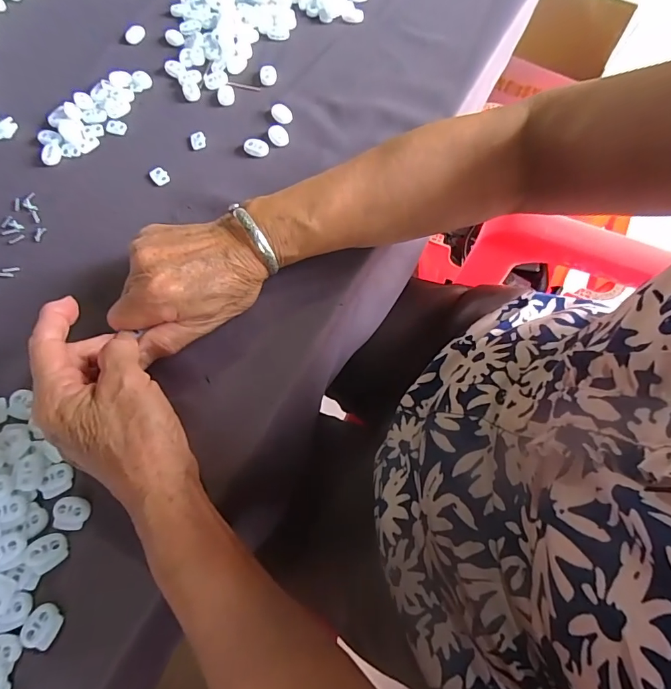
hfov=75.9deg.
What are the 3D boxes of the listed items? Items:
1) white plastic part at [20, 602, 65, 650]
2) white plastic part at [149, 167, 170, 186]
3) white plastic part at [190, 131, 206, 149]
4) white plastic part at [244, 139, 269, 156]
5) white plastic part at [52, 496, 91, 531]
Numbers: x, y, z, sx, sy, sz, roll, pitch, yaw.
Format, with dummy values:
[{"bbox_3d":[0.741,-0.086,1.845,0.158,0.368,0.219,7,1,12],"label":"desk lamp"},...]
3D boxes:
[{"bbox_3d":[-0.169,0.162,0.248,0.019,0.004,0.021,20,69,9],"label":"white plastic part"},{"bbox_3d":[-0.155,-0.148,0.378,0.013,0.004,0.019,-35,71,-12],"label":"white plastic part"},{"bbox_3d":[-0.125,-0.186,0.393,0.014,0.005,0.018,-18,68,-6],"label":"white plastic part"},{"bbox_3d":[-0.071,-0.176,0.385,0.022,0.010,0.014,31,71,13],"label":"white plastic part"},{"bbox_3d":[-0.166,0.105,0.269,0.021,0.004,0.019,1,67,2],"label":"white plastic part"}]

